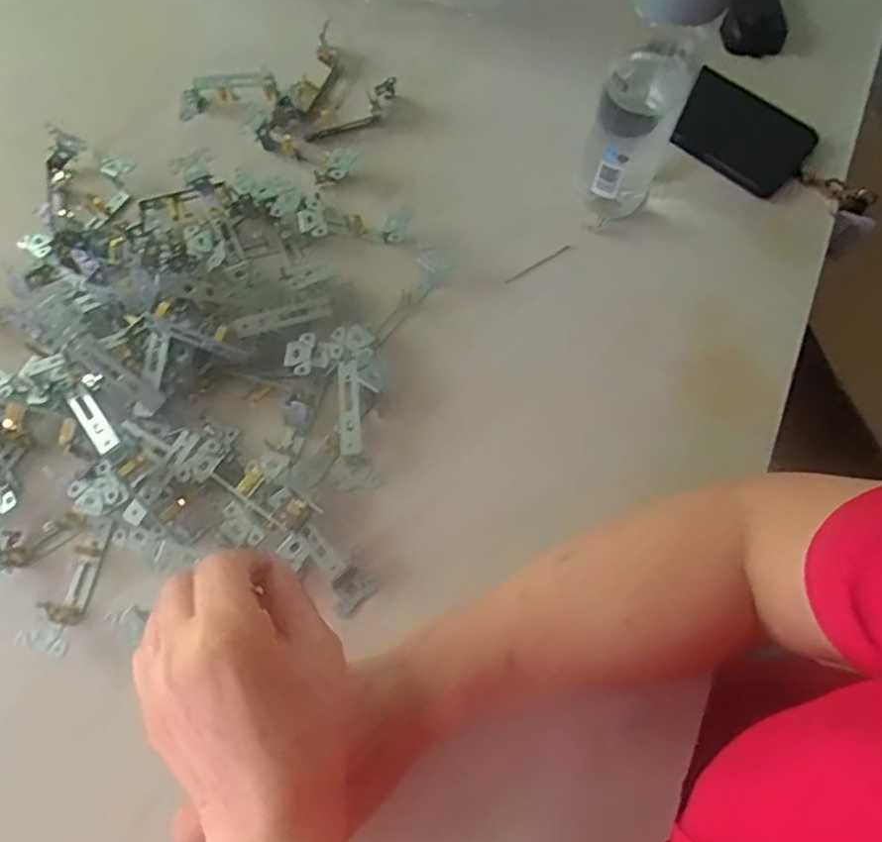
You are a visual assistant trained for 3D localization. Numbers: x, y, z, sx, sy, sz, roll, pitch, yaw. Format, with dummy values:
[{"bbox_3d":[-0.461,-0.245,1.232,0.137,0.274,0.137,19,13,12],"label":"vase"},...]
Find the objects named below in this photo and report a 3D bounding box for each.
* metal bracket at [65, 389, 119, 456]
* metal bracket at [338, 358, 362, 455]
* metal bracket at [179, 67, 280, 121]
[{"bbox_3d":[-0.235,-0.001,0.412,0.016,0.004,0.055,-39,65,-12],"label":"metal bracket"},{"bbox_3d":[-0.063,-0.011,0.416,0.013,0.004,0.068,-5,71,-1],"label":"metal bracket"},{"bbox_3d":[-0.185,-0.281,0.524,0.090,0.028,0.019,-8,71,11],"label":"metal bracket"}]

